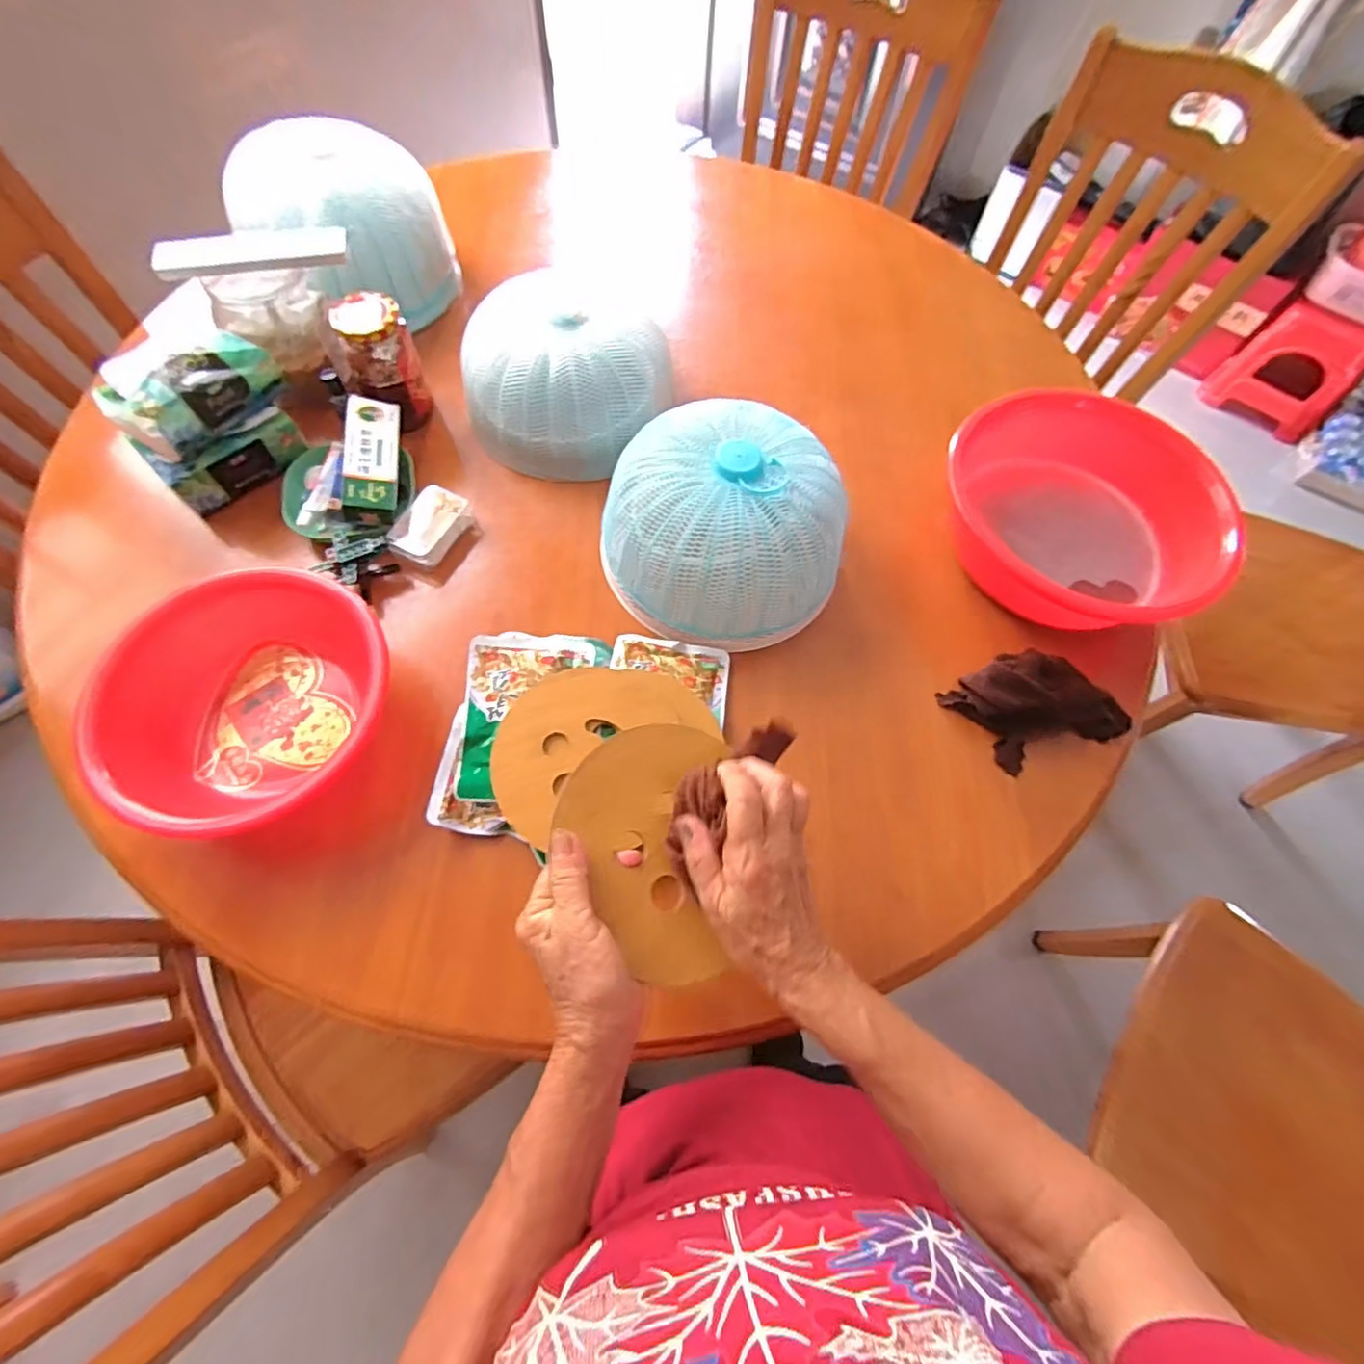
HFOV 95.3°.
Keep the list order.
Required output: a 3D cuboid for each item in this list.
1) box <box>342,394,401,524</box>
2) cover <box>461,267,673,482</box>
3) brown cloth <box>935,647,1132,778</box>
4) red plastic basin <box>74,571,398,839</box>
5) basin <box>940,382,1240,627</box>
[{"bbox_3d":[-0.318,-0.229,0.638,0.051,0.032,0.144,1,66,-21],"label":"box"},{"bbox_3d":[-0.125,-0.337,0.686,0.217,0.109,0.213,-16,69,-9],"label":"cover"},{"bbox_3d":[0.337,0.018,0.585,0.152,0.042,0.106,-18,69,-10],"label":"brown cloth"},{"bbox_3d":[-0.367,0.013,0.537,0.227,0.077,0.196,-36,73,-15],"label":"red plastic basin"},{"bbox_3d":[0.386,-0.154,0.618,0.265,0.110,0.227,30,70,10],"label":"basin"}]

